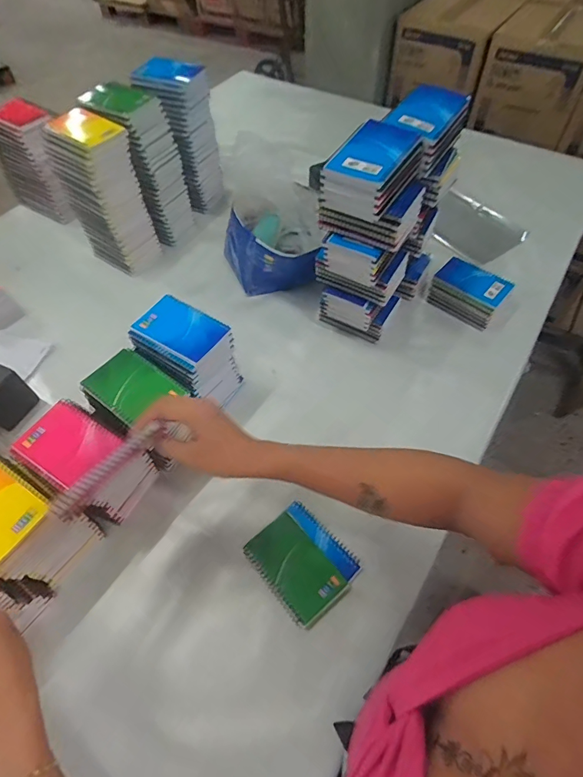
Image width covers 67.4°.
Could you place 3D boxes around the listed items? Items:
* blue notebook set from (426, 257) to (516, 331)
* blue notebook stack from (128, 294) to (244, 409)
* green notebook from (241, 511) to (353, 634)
[{"bbox_3d":[0.346,-0.190,0.853,0.129,0.062,0.093,34,63,21],"label":"blue notebook set"},{"bbox_3d":[-0.163,-0.043,0.711,0.128,0.167,0.101,30,61,20],"label":"blue notebook stack"},{"bbox_3d":[0.005,0.247,0.603,0.084,0.010,0.137,-35,62,-21],"label":"green notebook"}]

